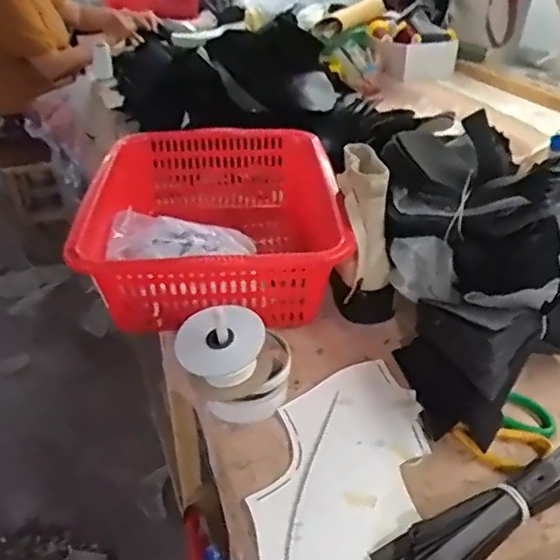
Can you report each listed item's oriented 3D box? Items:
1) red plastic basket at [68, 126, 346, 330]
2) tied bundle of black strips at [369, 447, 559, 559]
[{"bbox_3d":[-0.091,-0.078,0.867,0.346,0.148,0.416,-5,34,-7],"label":"red plastic basket"},{"bbox_3d":[0.186,0.210,0.514,0.216,0.043,0.055,-15,36,-20],"label":"tied bundle of black strips"}]

